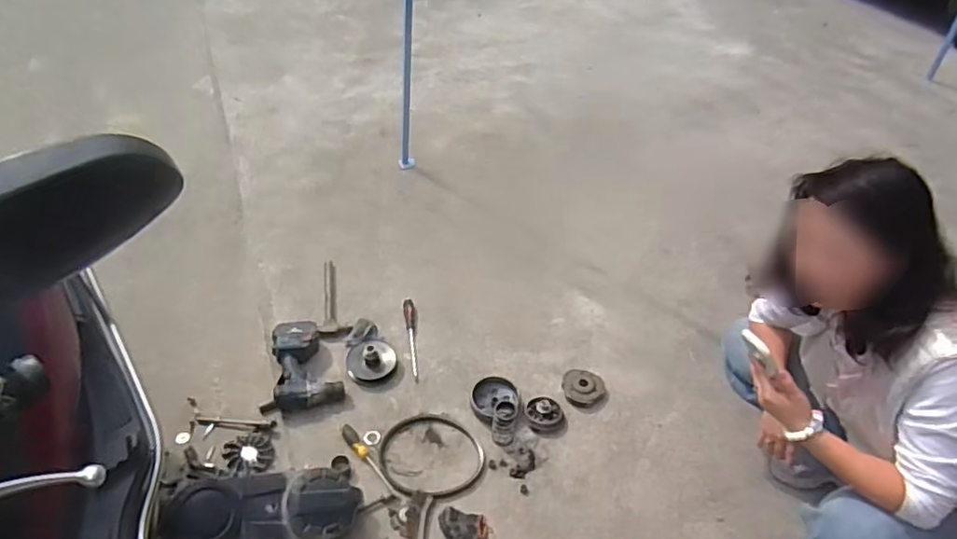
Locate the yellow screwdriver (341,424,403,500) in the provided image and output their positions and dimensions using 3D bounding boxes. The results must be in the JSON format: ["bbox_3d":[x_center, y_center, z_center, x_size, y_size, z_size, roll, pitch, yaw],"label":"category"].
[{"bbox_3d":[-0.249,0.446,1.436,0.030,0.022,0.226,-33,55,-31],"label":"yellow screwdriver"}]

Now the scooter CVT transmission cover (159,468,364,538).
[{"bbox_3d":[-0.417,0.487,1.227,0.387,0.120,0.128,5,41,-25],"label":"scooter CVT transmission cover"}]

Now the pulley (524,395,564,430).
[{"bbox_3d":[0.166,0.362,1.555,0.098,0.032,0.091,9,45,6],"label":"pulley"}]

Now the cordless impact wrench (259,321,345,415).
[{"bbox_3d":[-0.478,0.257,1.583,0.199,0.078,0.249,-20,49,-21],"label":"cordless impact wrench"}]

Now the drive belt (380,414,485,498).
[{"bbox_3d":[-0.116,0.440,1.474,0.231,0.015,0.236,1,45,-1],"label":"drive belt"}]

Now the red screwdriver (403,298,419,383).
[{"bbox_3d":[-0.183,0.191,1.729,0.034,0.022,0.280,-7,45,-10],"label":"red screwdriver"}]

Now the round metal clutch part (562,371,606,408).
[{"bbox_3d":[0.276,0.311,1.616,0.101,0.040,0.099,1,45,-1],"label":"round metal clutch part"}]

